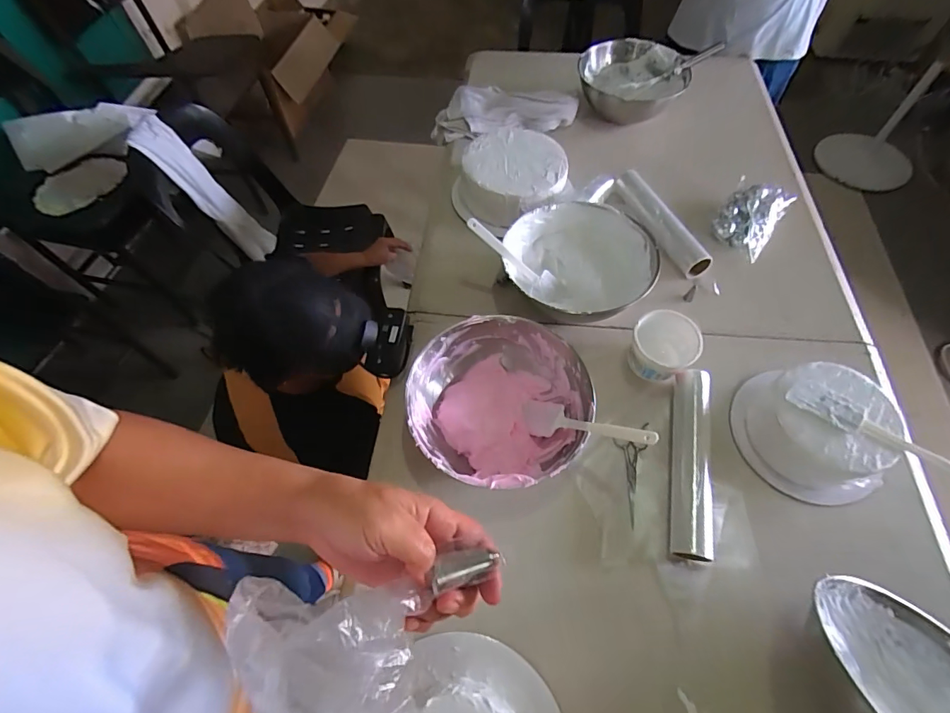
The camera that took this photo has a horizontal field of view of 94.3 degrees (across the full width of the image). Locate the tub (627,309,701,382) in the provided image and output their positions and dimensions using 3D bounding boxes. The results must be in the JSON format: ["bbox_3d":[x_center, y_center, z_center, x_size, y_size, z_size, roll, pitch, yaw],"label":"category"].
[{"bbox_3d":[0.273,-0.008,0.649,0.088,0.081,0.088,-1,59,2],"label":"tub"}]

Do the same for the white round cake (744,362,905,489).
[{"bbox_3d":[0.449,0.088,0.575,0.140,0.078,0.149,-1,59,2],"label":"white round cake"}]

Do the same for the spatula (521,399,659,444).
[{"bbox_3d":[0.131,0.083,0.549,0.048,0.020,0.205,-52,26,-23],"label":"spatula"}]

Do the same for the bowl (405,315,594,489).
[{"bbox_3d":[0.032,0.067,0.608,0.232,0.099,0.219,-1,59,2],"label":"bowl"}]

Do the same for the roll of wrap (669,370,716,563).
[{"bbox_3d":[0.291,0.140,0.595,0.051,0.048,0.248,11,61,9],"label":"roll of wrap"}]

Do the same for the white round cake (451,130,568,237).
[{"bbox_3d":[0.073,-0.330,0.840,0.200,0.089,0.197,-1,59,2],"label":"white round cake"}]

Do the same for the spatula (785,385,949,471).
[{"bbox_3d":[0.496,0.093,0.529,0.225,0.014,0.038,27,64,18],"label":"spatula"}]

